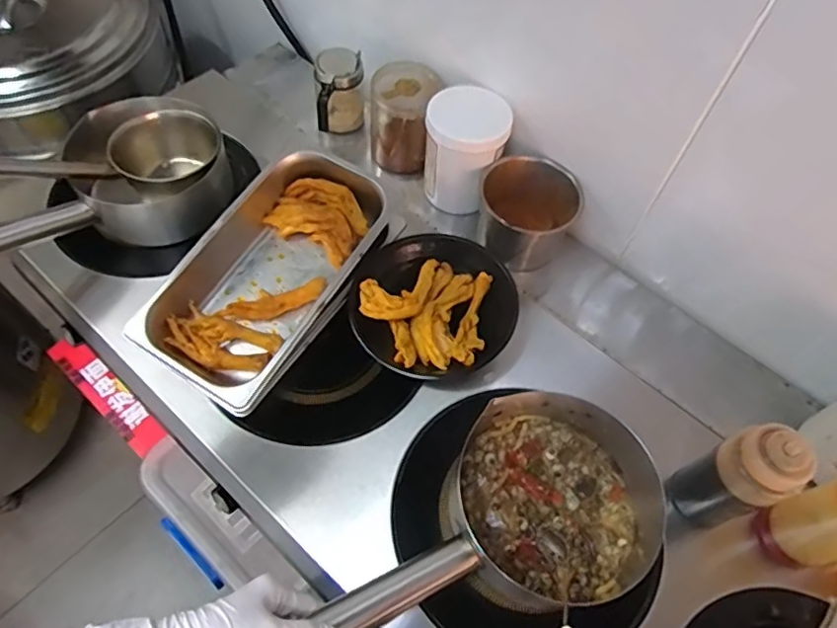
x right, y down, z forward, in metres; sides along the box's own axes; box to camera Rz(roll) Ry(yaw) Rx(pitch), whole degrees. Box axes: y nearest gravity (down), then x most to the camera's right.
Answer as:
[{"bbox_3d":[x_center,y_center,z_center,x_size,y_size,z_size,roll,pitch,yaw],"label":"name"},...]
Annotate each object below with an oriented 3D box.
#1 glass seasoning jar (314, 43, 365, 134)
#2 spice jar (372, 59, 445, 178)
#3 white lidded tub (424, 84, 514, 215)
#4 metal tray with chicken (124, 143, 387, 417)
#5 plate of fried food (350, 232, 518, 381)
[{"bbox_3d":[-0.119,-0.329,0.873,0.069,0.112,0.073,0,59,-3],"label":"glass seasoning jar"},{"bbox_3d":[-0.022,-0.285,0.852,0.096,0.130,0.094,14,60,4],"label":"spice jar"},{"bbox_3d":[0.065,-0.229,0.802,0.106,0.131,0.111,2,59,-3],"label":"white lidded tub"},{"bbox_3d":[-0.171,-0.046,0.695,0.176,0.089,0.327,28,62,12],"label":"metal tray with chicken"},{"bbox_3d":[0.017,-0.009,0.677,0.184,0.053,0.178,2,59,-3],"label":"plate of fried food"}]

